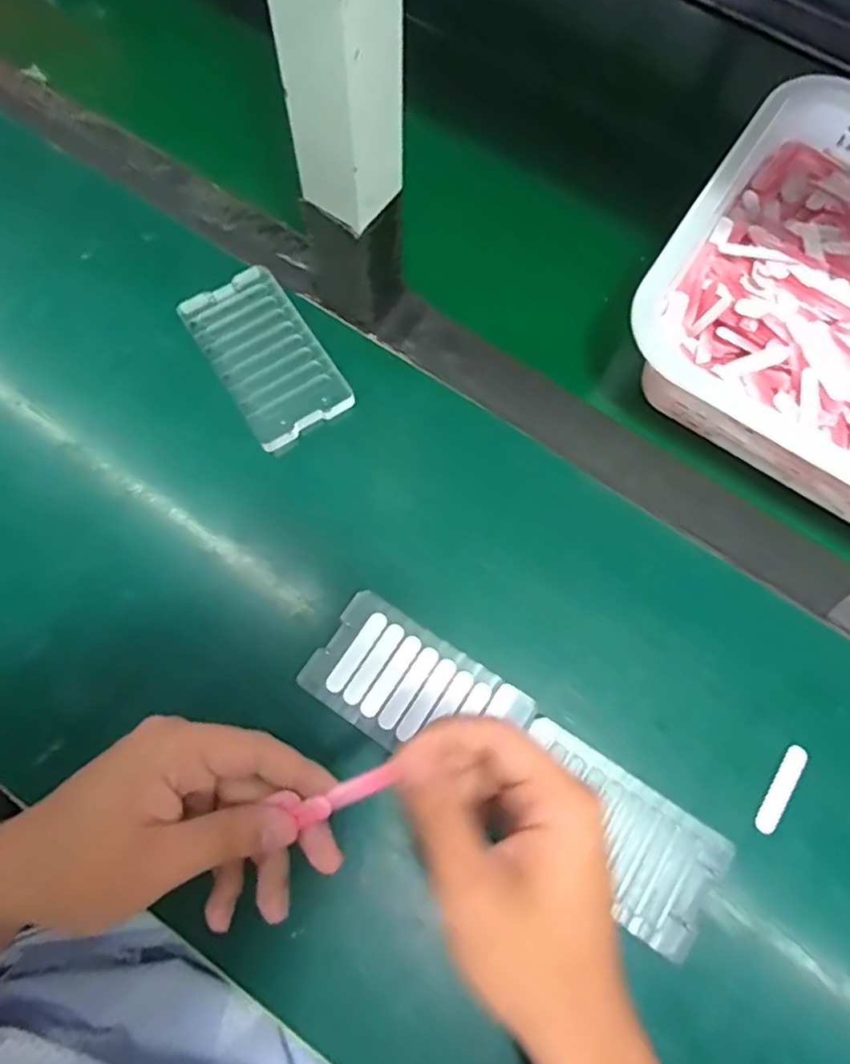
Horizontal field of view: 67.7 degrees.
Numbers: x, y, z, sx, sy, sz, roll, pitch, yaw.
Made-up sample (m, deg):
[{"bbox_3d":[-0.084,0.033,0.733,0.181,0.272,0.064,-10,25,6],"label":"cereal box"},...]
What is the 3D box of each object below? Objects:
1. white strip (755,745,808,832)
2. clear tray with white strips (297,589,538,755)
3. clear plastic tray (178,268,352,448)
[{"bbox_3d":[0.199,0.143,0.353,0.011,0.004,0.051,33,76,8],"label":"white strip"},{"bbox_3d":[-0.005,0.091,0.359,0.119,0.007,0.067,33,74,10],"label":"clear tray with white strips"},{"bbox_3d":[-0.106,-0.118,0.431,0.068,0.024,0.122,-32,77,-10],"label":"clear plastic tray"}]

